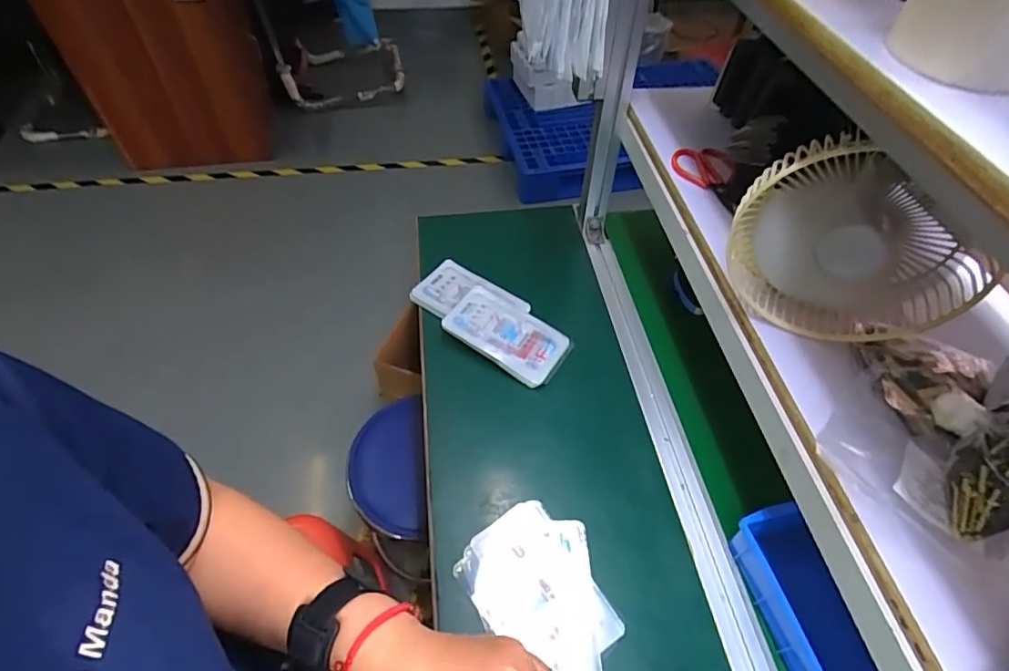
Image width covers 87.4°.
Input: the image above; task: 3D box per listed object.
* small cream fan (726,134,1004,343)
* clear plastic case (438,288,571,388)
[{"bbox_3d":[0.300,-0.075,0.461,0.189,0.173,0.063,16,53,11],"label":"small cream fan"},{"bbox_3d":[0.005,-0.002,0.770,0.175,0.017,0.098,32,60,12],"label":"clear plastic case"}]

